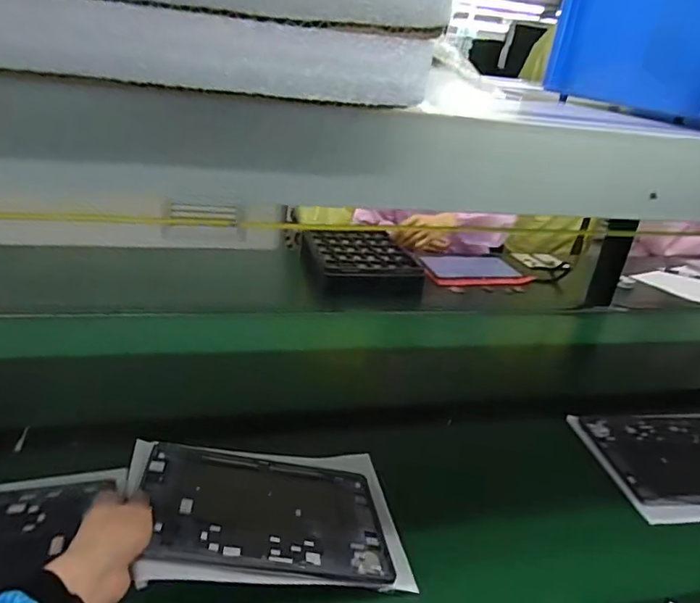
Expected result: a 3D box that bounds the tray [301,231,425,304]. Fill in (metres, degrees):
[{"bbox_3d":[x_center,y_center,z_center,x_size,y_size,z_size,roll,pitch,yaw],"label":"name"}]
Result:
[{"bbox_3d":[0.017,-0.100,1.253,0.244,0.068,0.275,-1,25,-12],"label":"tray"}]

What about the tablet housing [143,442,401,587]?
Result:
[{"bbox_3d":[-0.088,0.216,0.554,0.246,0.009,0.170,13,16,-13],"label":"tablet housing"}]

